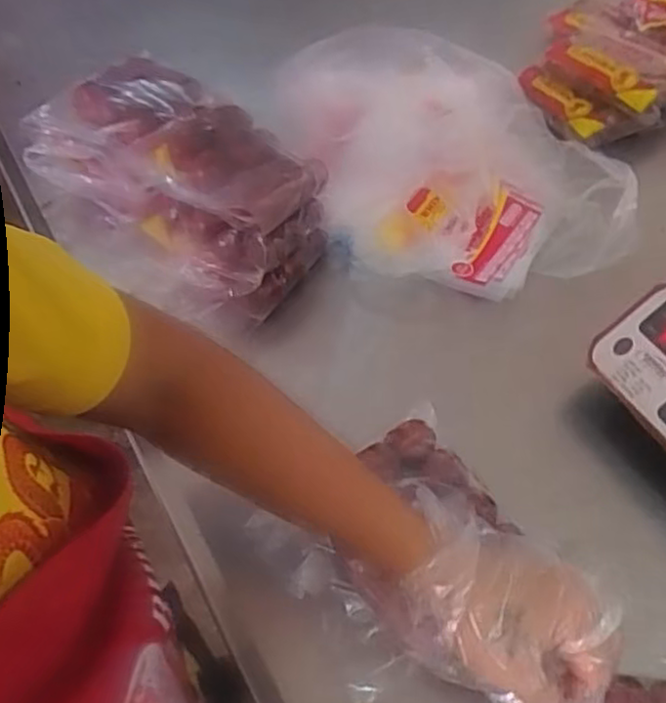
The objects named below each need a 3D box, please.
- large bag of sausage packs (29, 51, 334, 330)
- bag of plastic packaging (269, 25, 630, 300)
[{"bbox_3d":[-0.133,-0.153,0.627,0.271,0.116,0.175,38,63,24],"label":"large bag of sausage packs"},{"bbox_3d":[0.101,-0.196,0.676,0.258,0.083,0.328,-20,57,-14],"label":"bag of plastic packaging"}]

